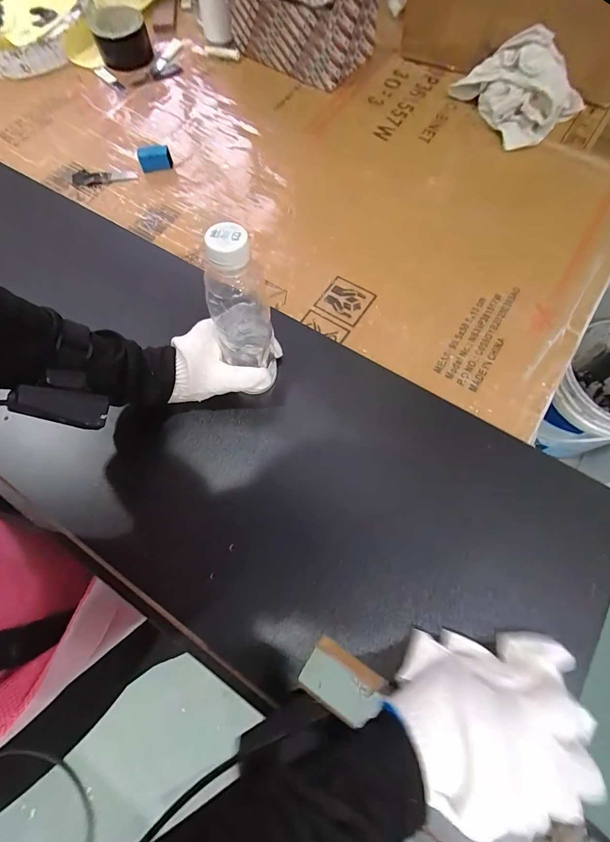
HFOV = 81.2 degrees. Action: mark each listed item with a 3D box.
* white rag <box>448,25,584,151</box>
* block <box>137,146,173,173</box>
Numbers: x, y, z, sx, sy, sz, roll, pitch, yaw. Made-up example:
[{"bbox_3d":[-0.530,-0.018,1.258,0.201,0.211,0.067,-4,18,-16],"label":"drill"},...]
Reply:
[{"bbox_3d":[0.325,-0.507,0.538,0.128,0.090,0.136,-31,73,-10],"label":"white rag"},{"bbox_3d":[-0.235,-0.411,0.558,0.048,0.032,0.019,-11,70,-3],"label":"block"}]

